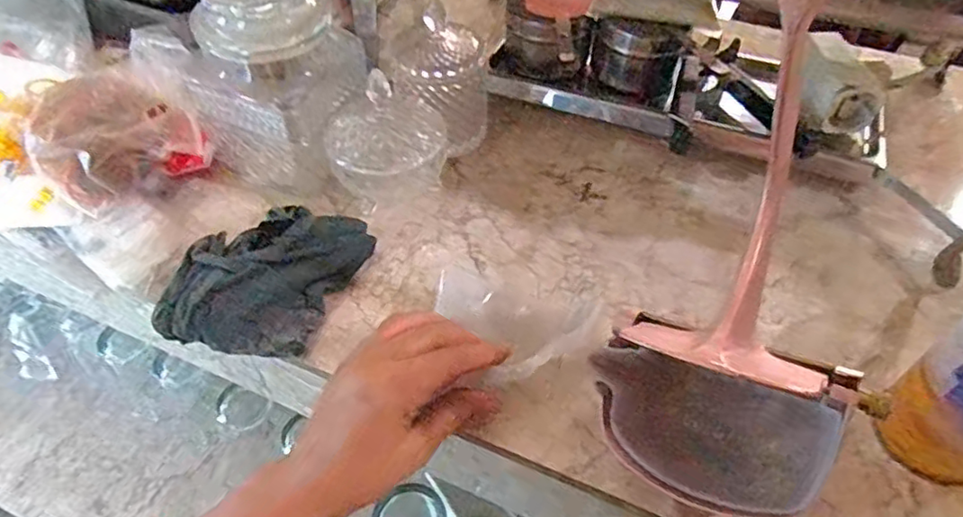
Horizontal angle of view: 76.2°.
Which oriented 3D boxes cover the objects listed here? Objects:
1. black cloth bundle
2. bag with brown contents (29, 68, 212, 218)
[{"bbox_3d":[-0.156,0.010,0.450,0.102,0.032,0.136,17,52,14],"label":"black cloth bundle"},{"bbox_3d":[-0.310,-0.101,0.510,0.109,0.062,0.110,32,56,24],"label":"bag with brown contents"}]

